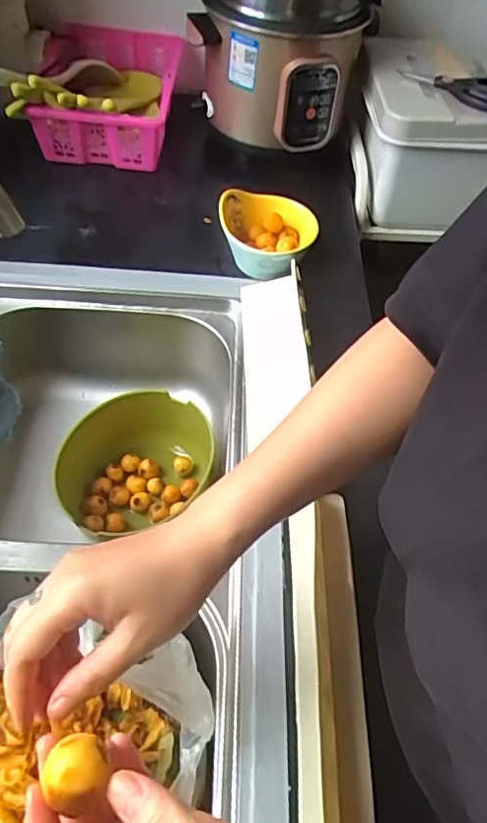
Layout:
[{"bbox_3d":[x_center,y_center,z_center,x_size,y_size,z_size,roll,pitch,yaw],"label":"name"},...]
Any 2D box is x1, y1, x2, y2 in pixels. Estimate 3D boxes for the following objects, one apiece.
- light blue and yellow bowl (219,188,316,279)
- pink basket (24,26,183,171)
[{"bbox_3d":[0.031,-0.225,0.733,0.123,0.090,0.098,2,53,-3],"label":"light blue and yellow bowl"},{"bbox_3d":[-0.206,-0.492,0.871,0.192,0.126,0.294,1,53,-4],"label":"pink basket"}]

